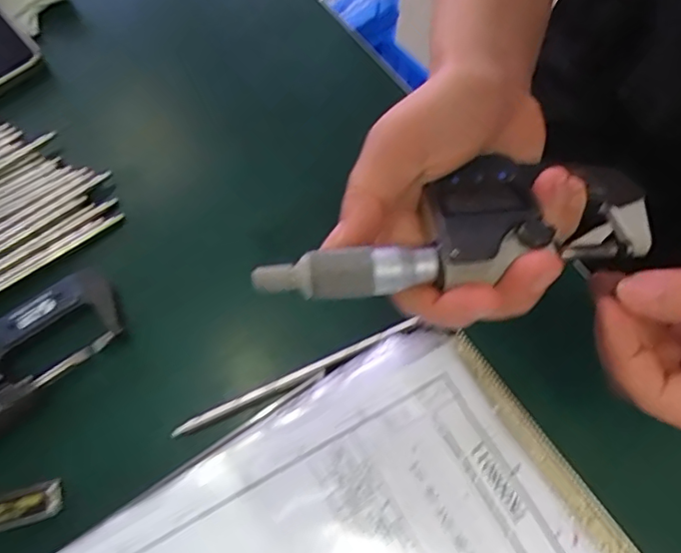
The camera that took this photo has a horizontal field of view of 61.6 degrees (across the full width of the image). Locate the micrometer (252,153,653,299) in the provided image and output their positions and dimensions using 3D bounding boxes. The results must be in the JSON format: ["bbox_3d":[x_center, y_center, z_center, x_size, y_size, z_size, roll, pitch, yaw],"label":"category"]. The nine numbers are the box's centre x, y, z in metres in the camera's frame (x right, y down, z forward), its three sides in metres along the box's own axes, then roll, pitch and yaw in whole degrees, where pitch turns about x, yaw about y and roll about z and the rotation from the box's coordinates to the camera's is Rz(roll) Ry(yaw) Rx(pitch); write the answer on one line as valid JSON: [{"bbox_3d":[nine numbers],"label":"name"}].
[{"bbox_3d":[0.047,-0.020,0.220,0.158,0.018,0.051,-15,67,-11],"label":"micrometer"}]

